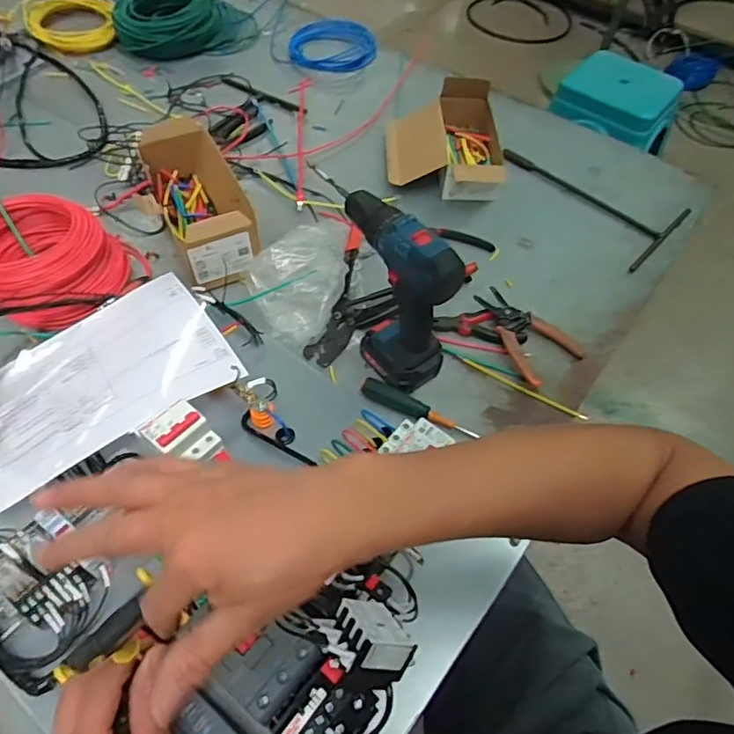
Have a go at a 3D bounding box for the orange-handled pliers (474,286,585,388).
[{"bbox_3d":[0.204,-0.050,0.762,0.104,0.020,0.146,-32,63,-23],"label":"orange-handled pliers"}]

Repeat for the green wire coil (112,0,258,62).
[{"bbox_3d":[-0.349,-0.671,1.111,0.256,0.078,0.150,-5,56,-8],"label":"green wire coil"}]

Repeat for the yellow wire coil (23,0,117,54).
[{"bbox_3d":[-0.574,-0.673,1.119,0.164,0.046,0.141,-14,58,-13],"label":"yellow wire coil"}]

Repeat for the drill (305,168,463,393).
[{"bbox_3d":[0.019,-0.098,0.666,0.068,0.211,0.191,-32,64,-23],"label":"drill"}]

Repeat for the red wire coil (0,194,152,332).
[{"bbox_3d":[-0.420,-0.148,0.758,0.198,0.068,0.180,2,55,-3],"label":"red wire coil"}]

